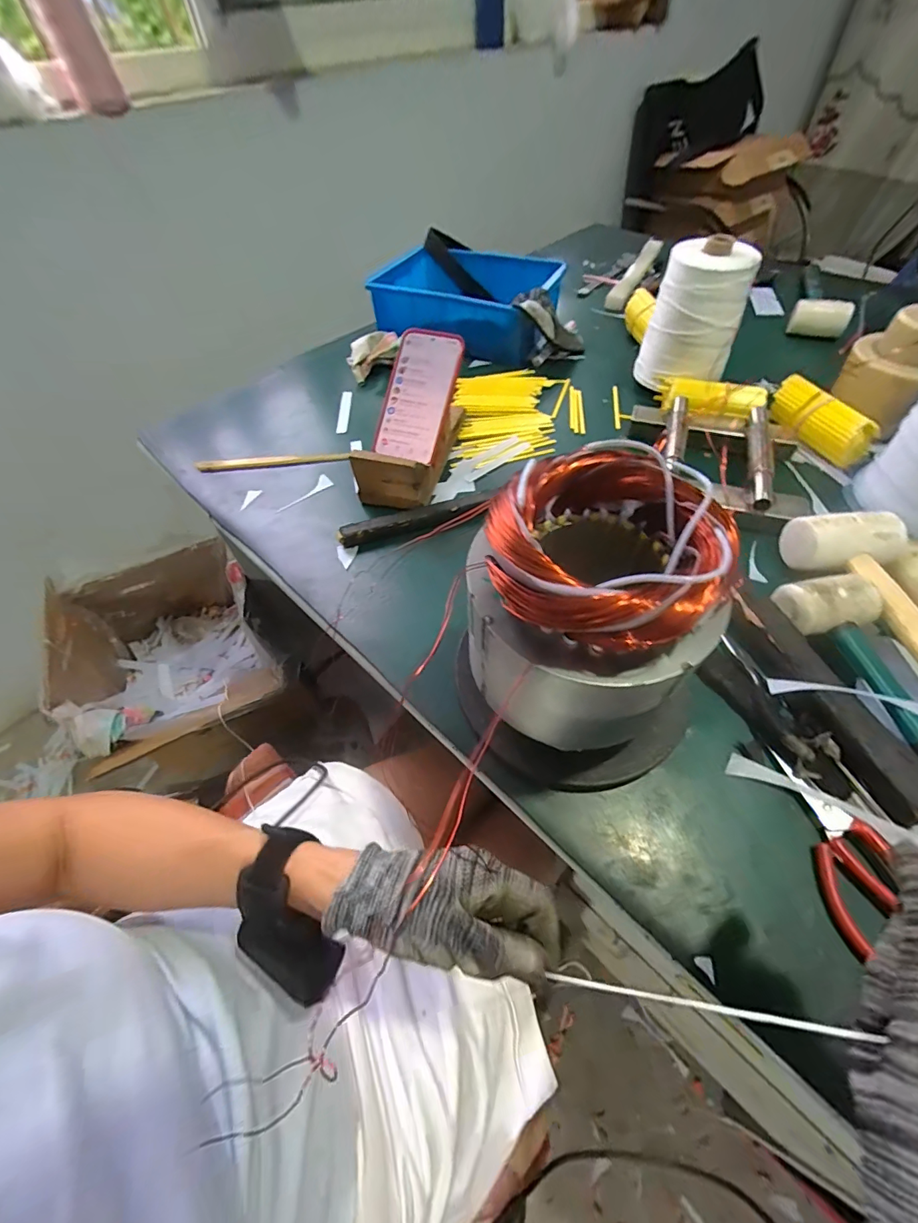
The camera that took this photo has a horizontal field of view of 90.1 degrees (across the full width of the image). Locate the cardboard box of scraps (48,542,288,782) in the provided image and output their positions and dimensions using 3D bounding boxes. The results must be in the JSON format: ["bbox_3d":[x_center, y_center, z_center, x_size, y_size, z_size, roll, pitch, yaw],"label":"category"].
[{"bbox_3d":[-0.580,0.082,0.952,0.357,0.228,0.457,-24,56,-14],"label":"cardboard box of scraps"}]

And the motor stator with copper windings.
[{"bbox_3d":[0.090,0.022,0.313,0.136,0.190,0.149,-37,60,-21],"label":"motor stator with copper windings"}]

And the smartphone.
[{"bbox_3d":[-0.051,-0.266,0.566,0.082,0.019,0.158,14,90,9],"label":"smartphone"}]

